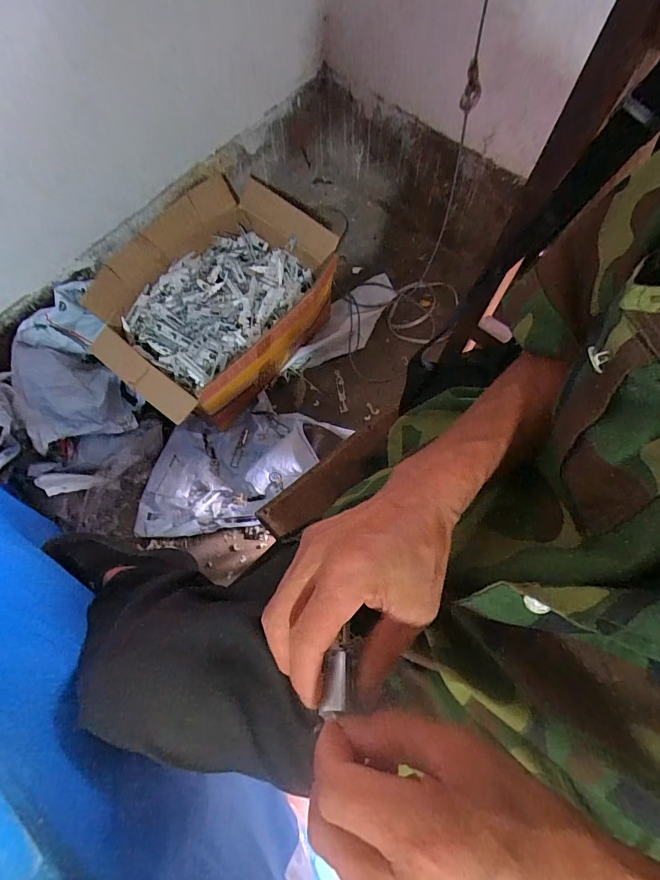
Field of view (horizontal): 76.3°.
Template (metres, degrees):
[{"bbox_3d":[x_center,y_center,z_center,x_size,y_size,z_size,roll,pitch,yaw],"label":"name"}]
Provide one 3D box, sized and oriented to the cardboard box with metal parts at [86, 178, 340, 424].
[{"bbox_3d":[-0.268,-0.299,0.992,0.402,0.263,0.510,38,76,13],"label":"cardboard box with metal parts"}]

